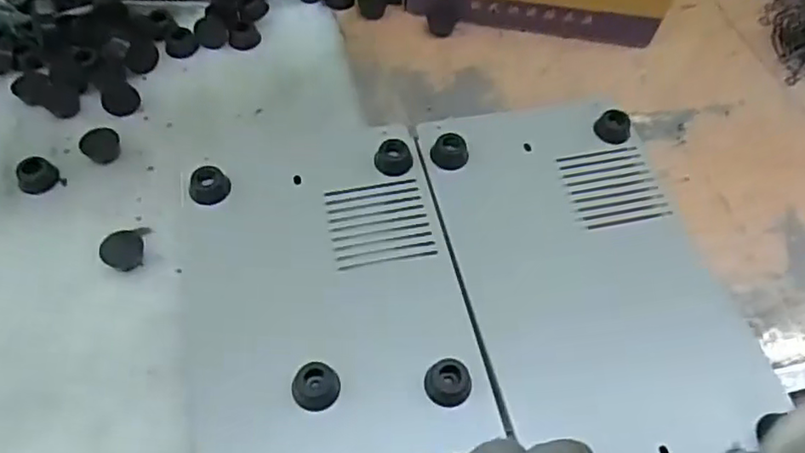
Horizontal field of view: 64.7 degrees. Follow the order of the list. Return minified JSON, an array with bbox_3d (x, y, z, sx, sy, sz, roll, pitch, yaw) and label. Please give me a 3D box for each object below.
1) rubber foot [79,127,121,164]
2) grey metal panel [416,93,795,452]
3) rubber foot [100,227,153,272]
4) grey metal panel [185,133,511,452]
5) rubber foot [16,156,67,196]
[{"bbox_3d":[-0.204,-0.054,0.429,0.023,0.014,0.019,1,58,-2],"label":"rubber foot"},{"bbox_3d":[0.110,0.024,0.379,0.145,0.018,0.266,-10,59,-9],"label":"grey metal panel"},{"bbox_3d":[-0.169,0.012,0.388,0.023,0.012,0.028,3,58,-1],"label":"rubber foot"},{"bbox_3d":[-0.040,0.056,0.358,0.156,0.022,0.264,-10,59,-9],"label":"grey metal panel"},{"bbox_3d":[-0.239,-0.033,0.417,0.024,0.011,0.026,-34,65,-21],"label":"rubber foot"}]

